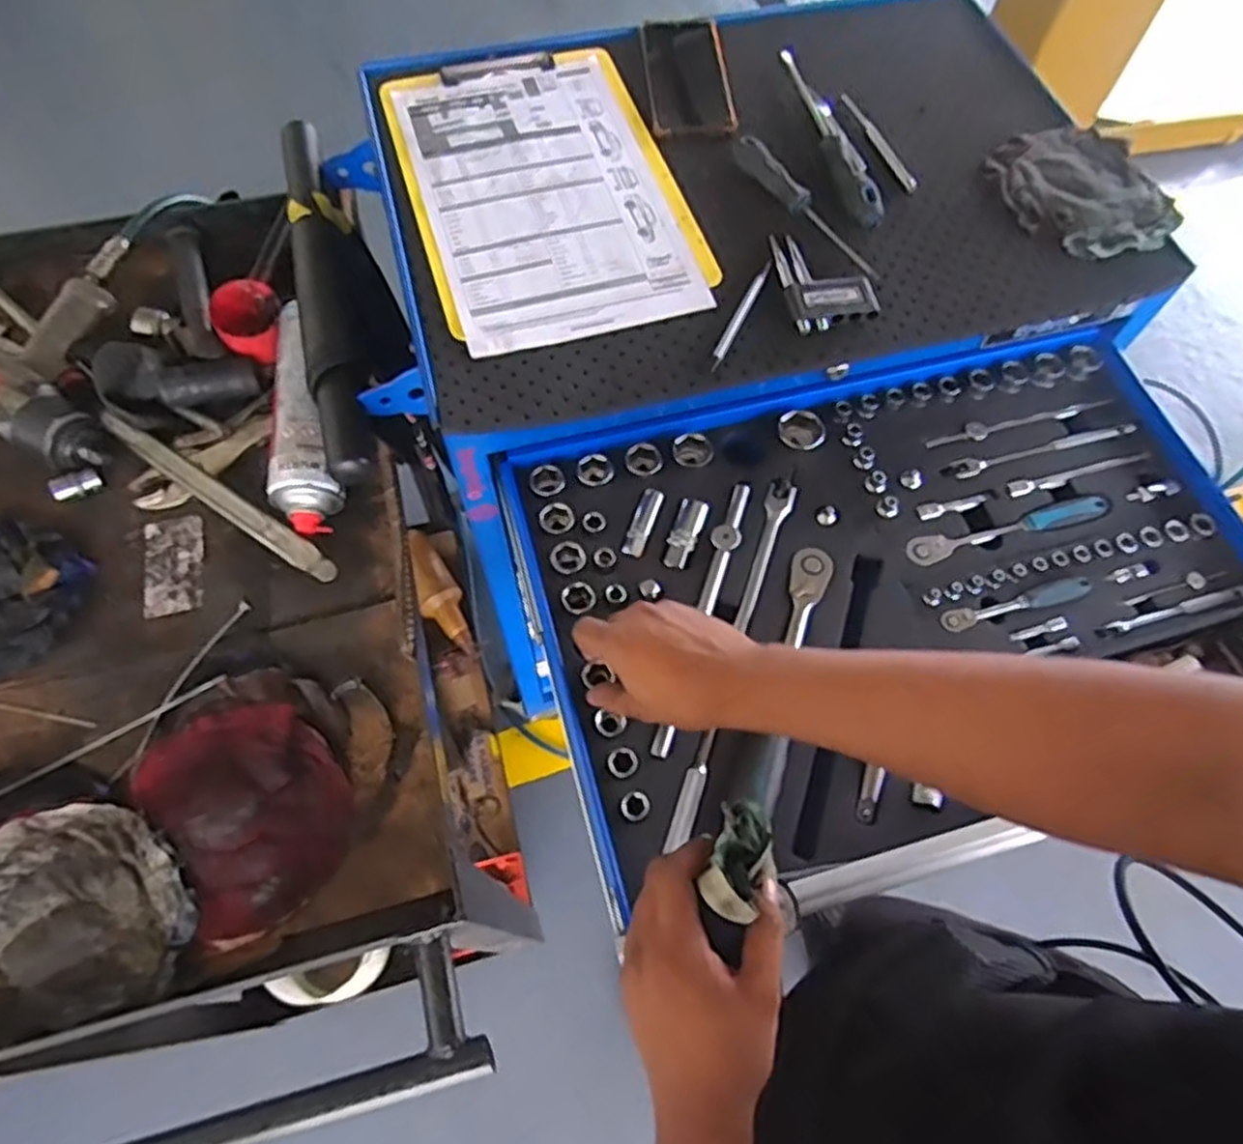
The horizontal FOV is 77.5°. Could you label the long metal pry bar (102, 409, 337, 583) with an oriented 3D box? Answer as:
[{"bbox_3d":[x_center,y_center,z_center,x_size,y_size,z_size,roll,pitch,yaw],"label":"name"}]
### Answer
[{"bbox_3d":[-0.374,-0.073,0.718,0.289,0.013,0.027,33,67,14],"label":"long metal pry bar"}]

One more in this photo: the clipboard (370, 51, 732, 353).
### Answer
[{"bbox_3d":[-0.074,-0.361,0.717,0.236,0.014,0.365,-16,64,-9],"label":"clipboard"}]

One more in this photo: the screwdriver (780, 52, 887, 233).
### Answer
[{"bbox_3d":[0.200,-0.423,0.741,0.033,0.020,0.257,-10,64,-6],"label":"screwdriver"}]

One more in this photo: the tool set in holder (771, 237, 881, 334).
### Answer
[{"bbox_3d":[0.169,-0.257,0.668,0.074,0.014,0.114,-13,64,-8],"label":"tool set in holder"}]

